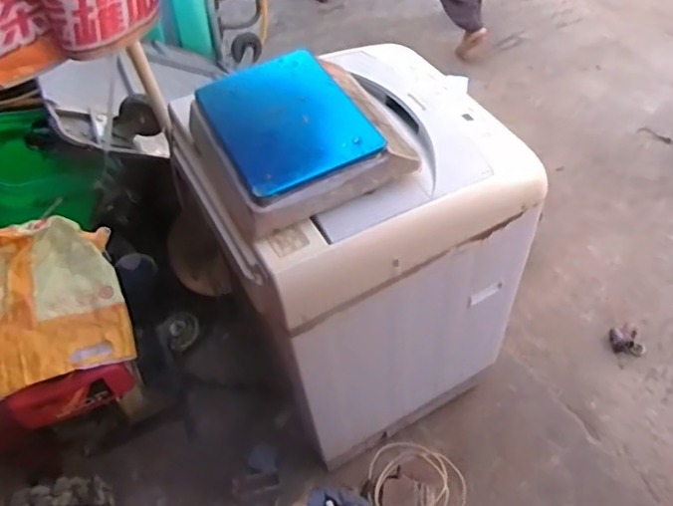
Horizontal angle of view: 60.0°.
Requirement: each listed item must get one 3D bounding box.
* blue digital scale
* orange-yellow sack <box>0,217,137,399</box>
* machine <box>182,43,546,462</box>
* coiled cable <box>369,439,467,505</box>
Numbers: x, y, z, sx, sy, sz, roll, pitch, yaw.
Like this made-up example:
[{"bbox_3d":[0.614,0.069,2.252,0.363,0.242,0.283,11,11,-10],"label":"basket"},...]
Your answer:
[{"bbox_3d":[-0.073,-0.202,0.988,0.308,0.091,0.310,-24,55,-10],"label":"blue digital scale"},{"bbox_3d":[-0.559,0.082,1.129,0.269,0.070,0.347,-19,55,-7],"label":"orange-yellow sack"},{"bbox_3d":[0.065,-0.003,1.343,0.577,0.819,0.521,-28,56,-13],"label":"machine"},{"bbox_3d":[0.177,0.523,1.311,0.223,0.082,0.180,23,60,21],"label":"coiled cable"}]

